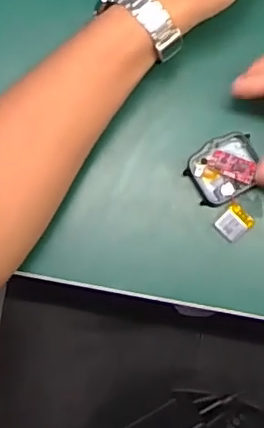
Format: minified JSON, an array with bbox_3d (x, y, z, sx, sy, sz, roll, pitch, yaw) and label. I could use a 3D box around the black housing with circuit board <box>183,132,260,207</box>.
[{"bbox_3d":[0.060,-0.029,0.377,0.045,0.009,0.038,-32,86,-2],"label":"black housing with circuit board"}]

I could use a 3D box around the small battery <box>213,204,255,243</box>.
[{"bbox_3d":[0.066,0.007,0.376,0.019,0.010,0.020,41,87,3],"label":"small battery"}]

